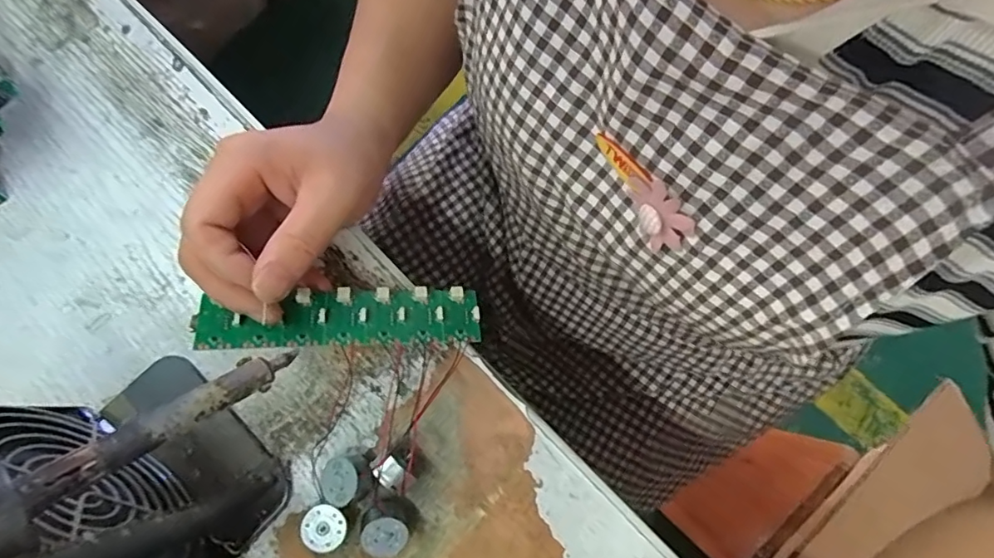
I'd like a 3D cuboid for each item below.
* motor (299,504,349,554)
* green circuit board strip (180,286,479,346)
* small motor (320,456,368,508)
[{"bbox_3d":[-0.087,0.127,0.272,0.022,0.014,0.022,0,76,2],"label":"motor"},{"bbox_3d":[-0.078,0.020,0.268,0.135,0.009,0.030,-2,76,-14],"label":"green circuit board strip"},{"bbox_3d":[-0.079,0.105,0.272,0.025,0.022,0.023,0,76,2],"label":"small motor"}]

